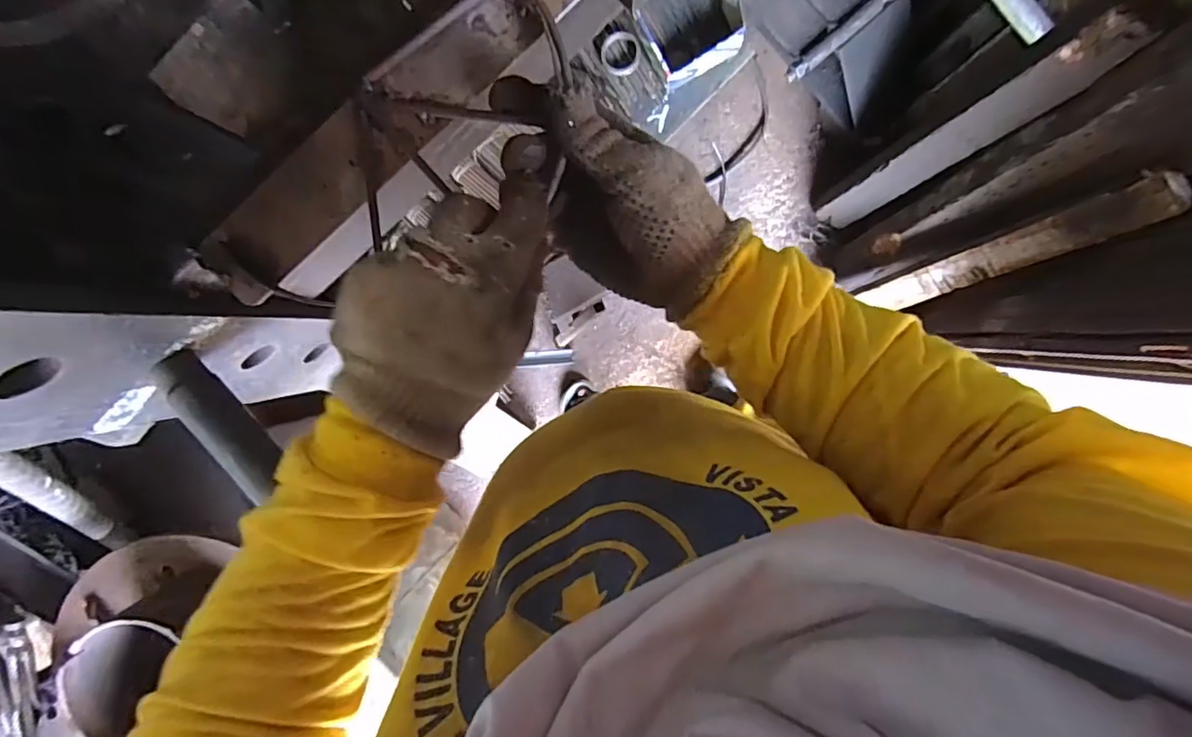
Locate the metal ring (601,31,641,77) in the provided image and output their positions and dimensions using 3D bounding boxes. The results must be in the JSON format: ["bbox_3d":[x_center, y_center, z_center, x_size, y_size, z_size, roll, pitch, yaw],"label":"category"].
[{"bbox_3d":[0.039,-0.482,0.860,0.062,0.009,0.062,4,110,12],"label":"metal ring"}]

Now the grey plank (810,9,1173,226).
[{"bbox_3d":[0.557,-0.350,0.932,0.042,0.589,0.064,-40,92,-14],"label":"grey plank"}]

